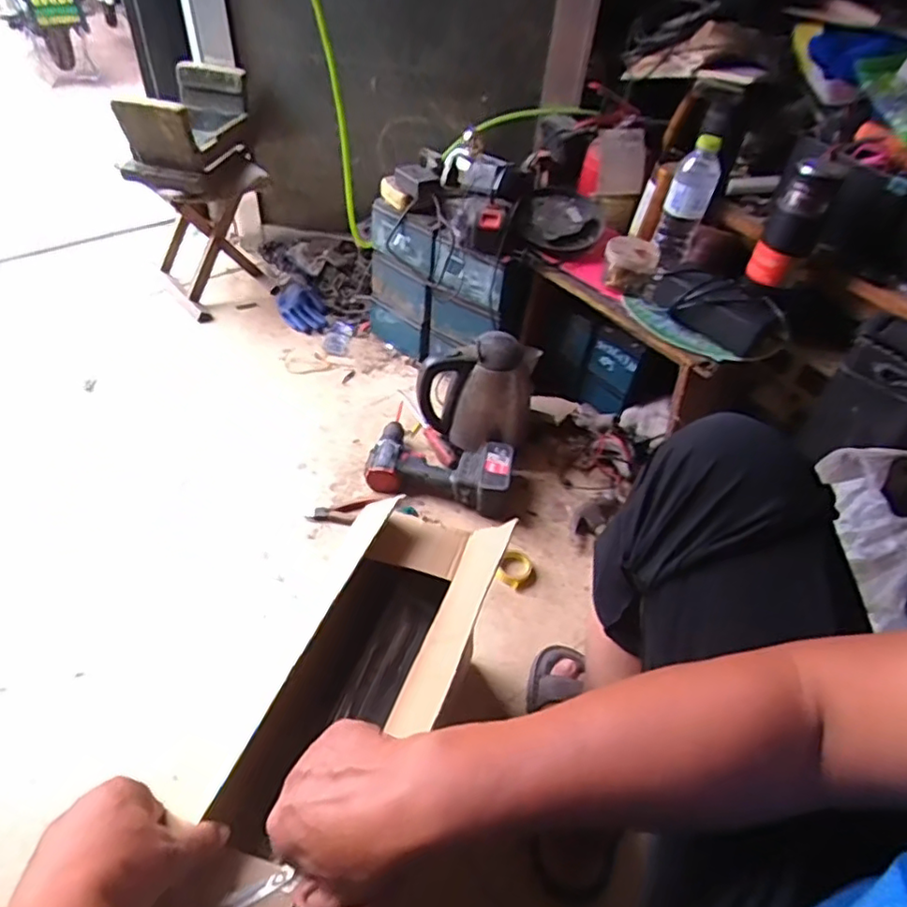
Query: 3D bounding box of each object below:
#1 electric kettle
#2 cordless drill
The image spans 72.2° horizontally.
[{"bbox_3d":[0.041,-0.108,1.090,0.200,0.203,0.123,5,47,2],"label":"electric kettle"},{"bbox_3d":[-0.021,0.019,1.074,0.242,0.065,0.145,14,47,7],"label":"cordless drill"}]

